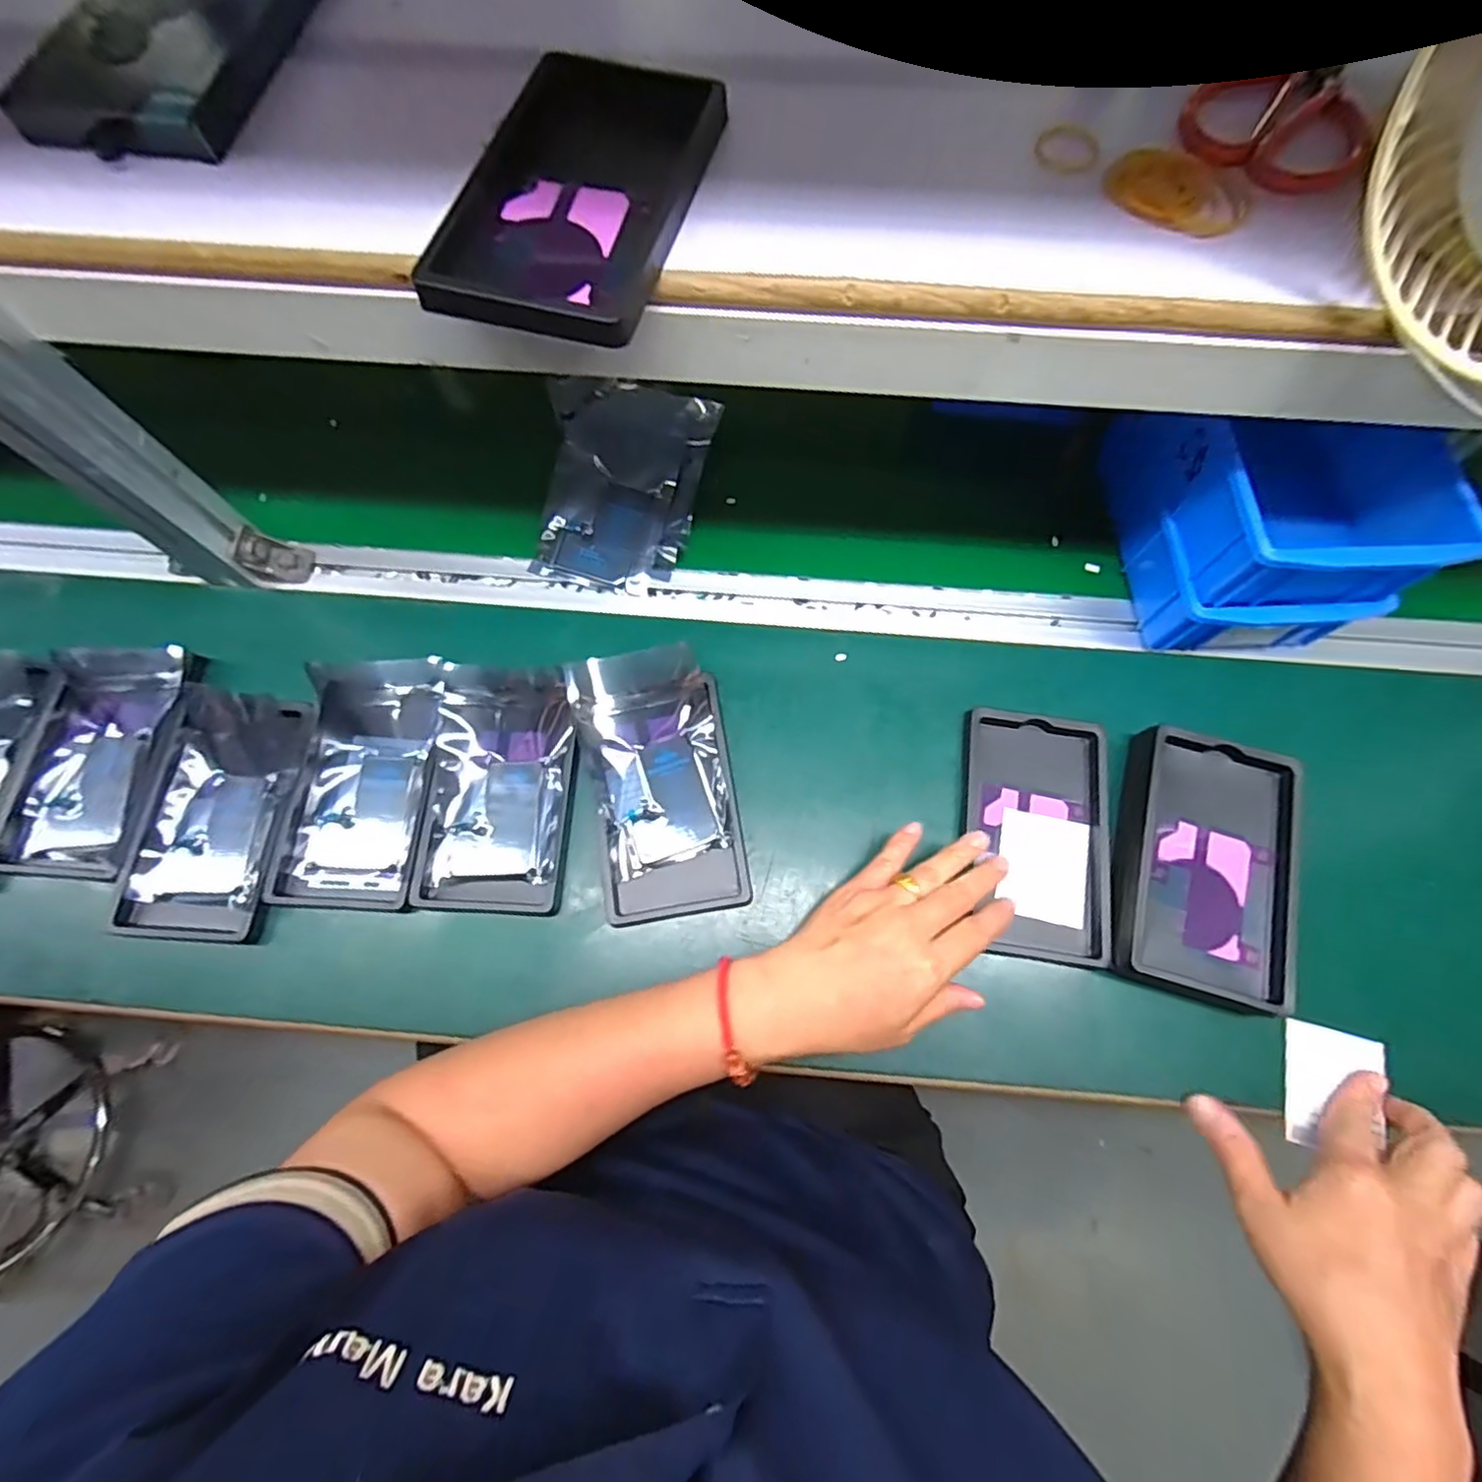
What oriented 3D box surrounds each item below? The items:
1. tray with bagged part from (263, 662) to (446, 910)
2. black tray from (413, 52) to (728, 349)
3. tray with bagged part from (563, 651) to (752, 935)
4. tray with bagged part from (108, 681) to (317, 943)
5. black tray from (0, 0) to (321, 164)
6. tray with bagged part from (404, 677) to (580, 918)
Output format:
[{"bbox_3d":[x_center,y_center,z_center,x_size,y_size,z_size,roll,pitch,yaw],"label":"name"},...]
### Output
[{"bbox_3d":[-0.253,0.027,0.429,0.092,0.030,0.157,3,70,2],"label":"tray with bagged part"},{"bbox_3d":[-0.071,-0.248,0.293,0.096,0.015,0.163,14,71,6],"label":"black tray"},{"bbox_3d":[-0.053,0.026,0.431,0.095,0.029,0.176,-11,71,-3],"label":"tray with bagged part"},{"bbox_3d":[-0.348,0.043,0.421,0.095,0.034,0.159,7,71,3],"label":"tray with bagged part"},{"bbox_3d":[-0.279,-0.356,0.324,0.094,0.030,0.175,9,71,4],"label":"black tray"},{"bbox_3d":[-0.161,0.030,0.429,0.094,0.025,0.155,2,70,2],"label":"tray with bagged part"}]

